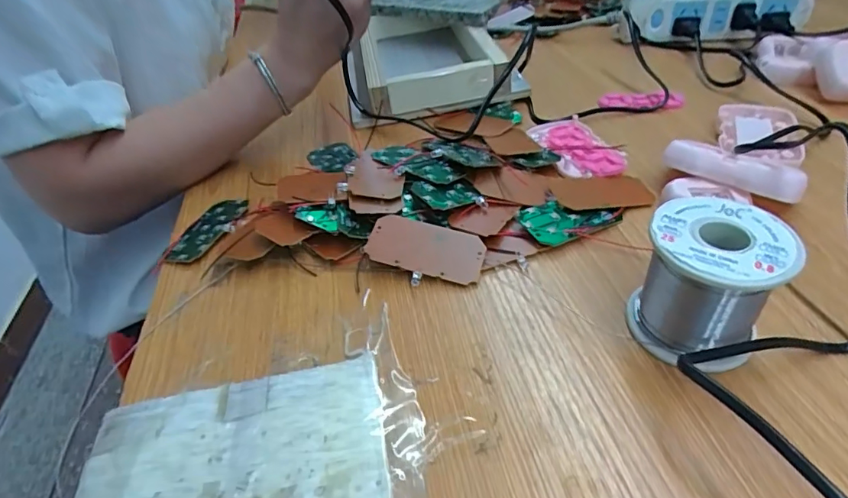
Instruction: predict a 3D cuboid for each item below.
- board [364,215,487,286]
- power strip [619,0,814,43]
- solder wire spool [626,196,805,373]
[{"bbox_3d":[0.001,-0.001,0.316,0.075,0.006,0.037,14,57,10],"label":"board"},{"bbox_3d":[0.322,-0.267,0.546,0.190,0.049,0.046,-1,41,7],"label":"power strip"},{"bbox_3d":[0.141,0.018,0.246,0.059,0.065,0.057,-4,41,3],"label":"solder wire spool"}]

